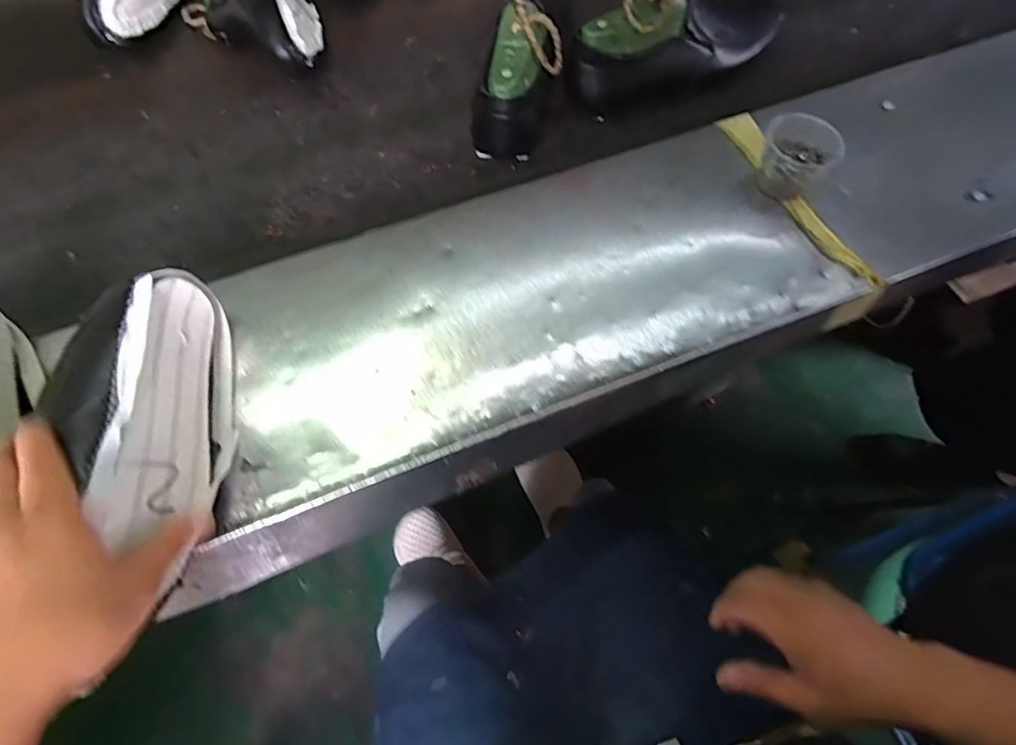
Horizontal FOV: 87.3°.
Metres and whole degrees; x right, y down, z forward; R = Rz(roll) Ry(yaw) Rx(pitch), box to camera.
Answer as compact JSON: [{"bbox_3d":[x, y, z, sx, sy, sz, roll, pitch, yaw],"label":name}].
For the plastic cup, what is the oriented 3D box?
[{"bbox_3d":[0.256,-0.195,0.479,0.065,0.045,0.060,39,71,16],"label":"plastic cup"}]

